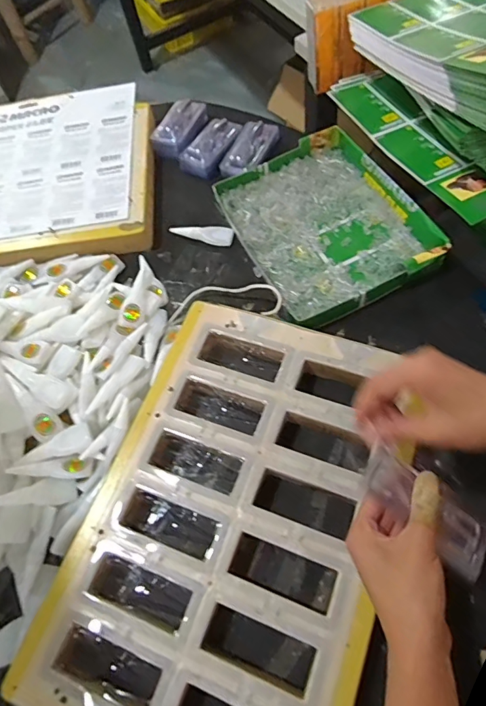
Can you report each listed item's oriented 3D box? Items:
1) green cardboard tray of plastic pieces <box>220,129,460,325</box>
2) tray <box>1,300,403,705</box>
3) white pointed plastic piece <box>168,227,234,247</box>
[{"bbox_3d":[0.104,-0.173,0.592,0.213,0.039,0.269,-24,66,-8],"label":"green cardboard tray of plastic pieces"},{"bbox_3d":[-0.006,0.156,0.436,0.280,0.041,0.421,19,67,12],"label":"tray"},{"bbox_3d":[-0.057,-0.164,0.622,0.089,0.010,0.024,11,66,8],"label":"white pointed plastic piece"}]

